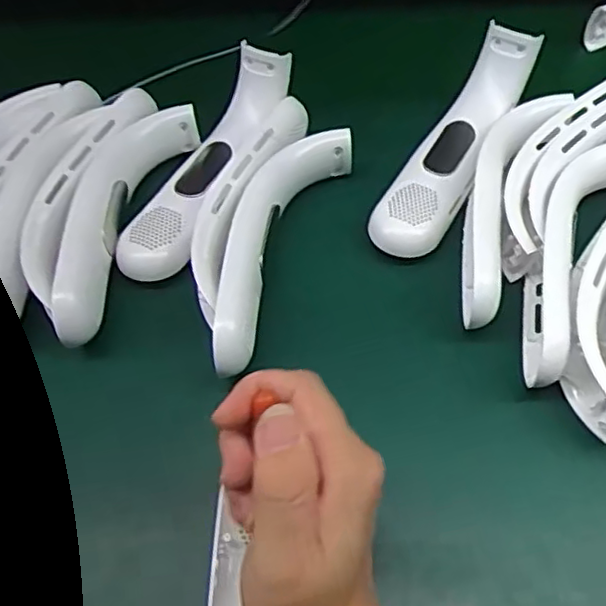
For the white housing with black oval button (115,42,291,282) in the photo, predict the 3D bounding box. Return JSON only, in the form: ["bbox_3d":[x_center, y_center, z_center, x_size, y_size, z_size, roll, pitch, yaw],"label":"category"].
[{"bbox_3d":[-0.068,-0.102,0.464,0.062,0.045,0.194,24,64,16],"label":"white housing with black oval button"}]

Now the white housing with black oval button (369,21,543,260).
[{"bbox_3d":[0.110,-0.119,0.465,0.050,0.048,0.189,26,65,18],"label":"white housing with black oval button"}]

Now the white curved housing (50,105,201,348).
[{"bbox_3d":[-0.133,-0.066,0.449,0.049,0.032,0.194,13,61,11],"label":"white curved housing"}]

